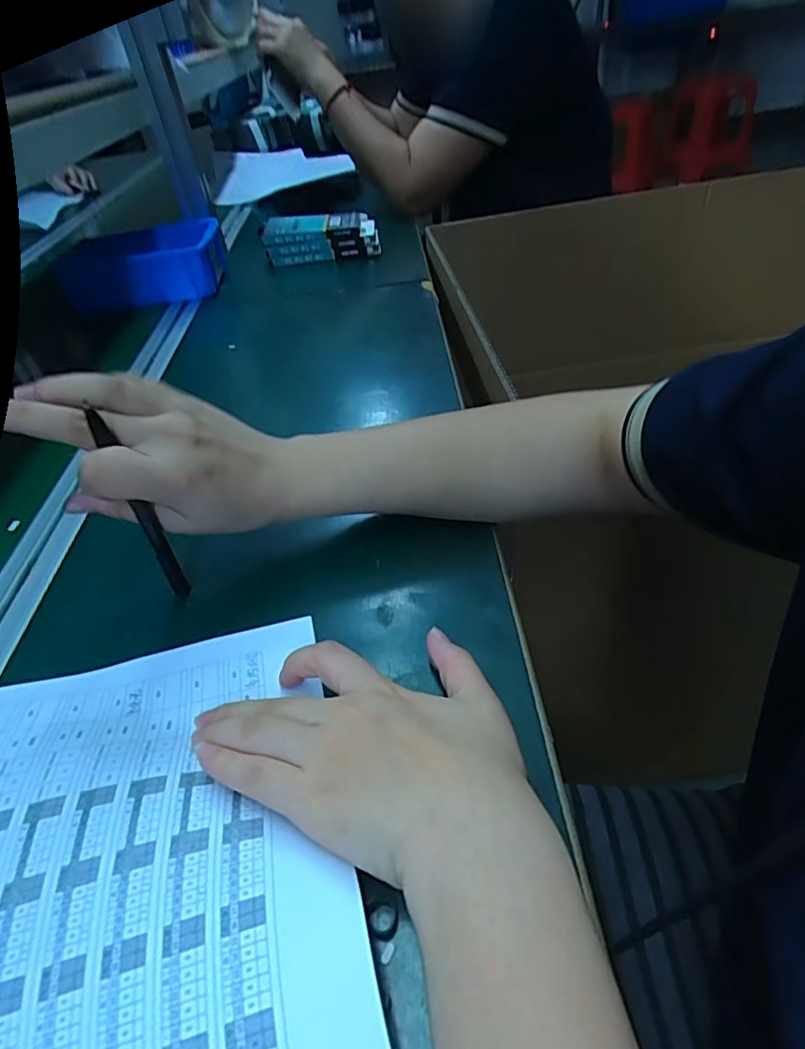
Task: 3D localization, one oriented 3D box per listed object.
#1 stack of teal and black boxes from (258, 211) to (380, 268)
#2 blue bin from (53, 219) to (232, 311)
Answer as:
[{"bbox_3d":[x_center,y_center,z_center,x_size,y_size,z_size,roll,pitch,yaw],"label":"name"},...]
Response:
[{"bbox_3d":[-0.121,-0.418,0.825,0.174,0.057,0.068,-2,43,7],"label":"stack of teal and black boxes"},{"bbox_3d":[-0.349,-0.358,0.774,0.194,0.069,0.139,-8,42,0],"label":"blue bin"}]

